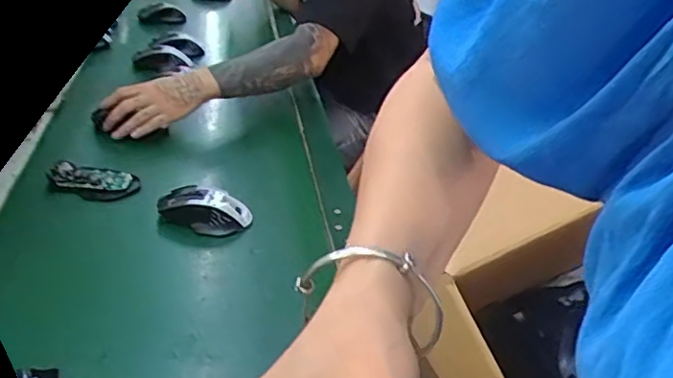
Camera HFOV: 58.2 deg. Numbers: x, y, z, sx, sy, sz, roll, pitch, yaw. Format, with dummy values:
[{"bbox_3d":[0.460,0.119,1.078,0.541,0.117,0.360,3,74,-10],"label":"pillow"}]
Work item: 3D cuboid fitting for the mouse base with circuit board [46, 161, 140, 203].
[{"bbox_3d":[-0.328,-0.008,0.812,0.113,0.023,0.059,6,29,-2],"label":"mouse base with circuit board"}]

